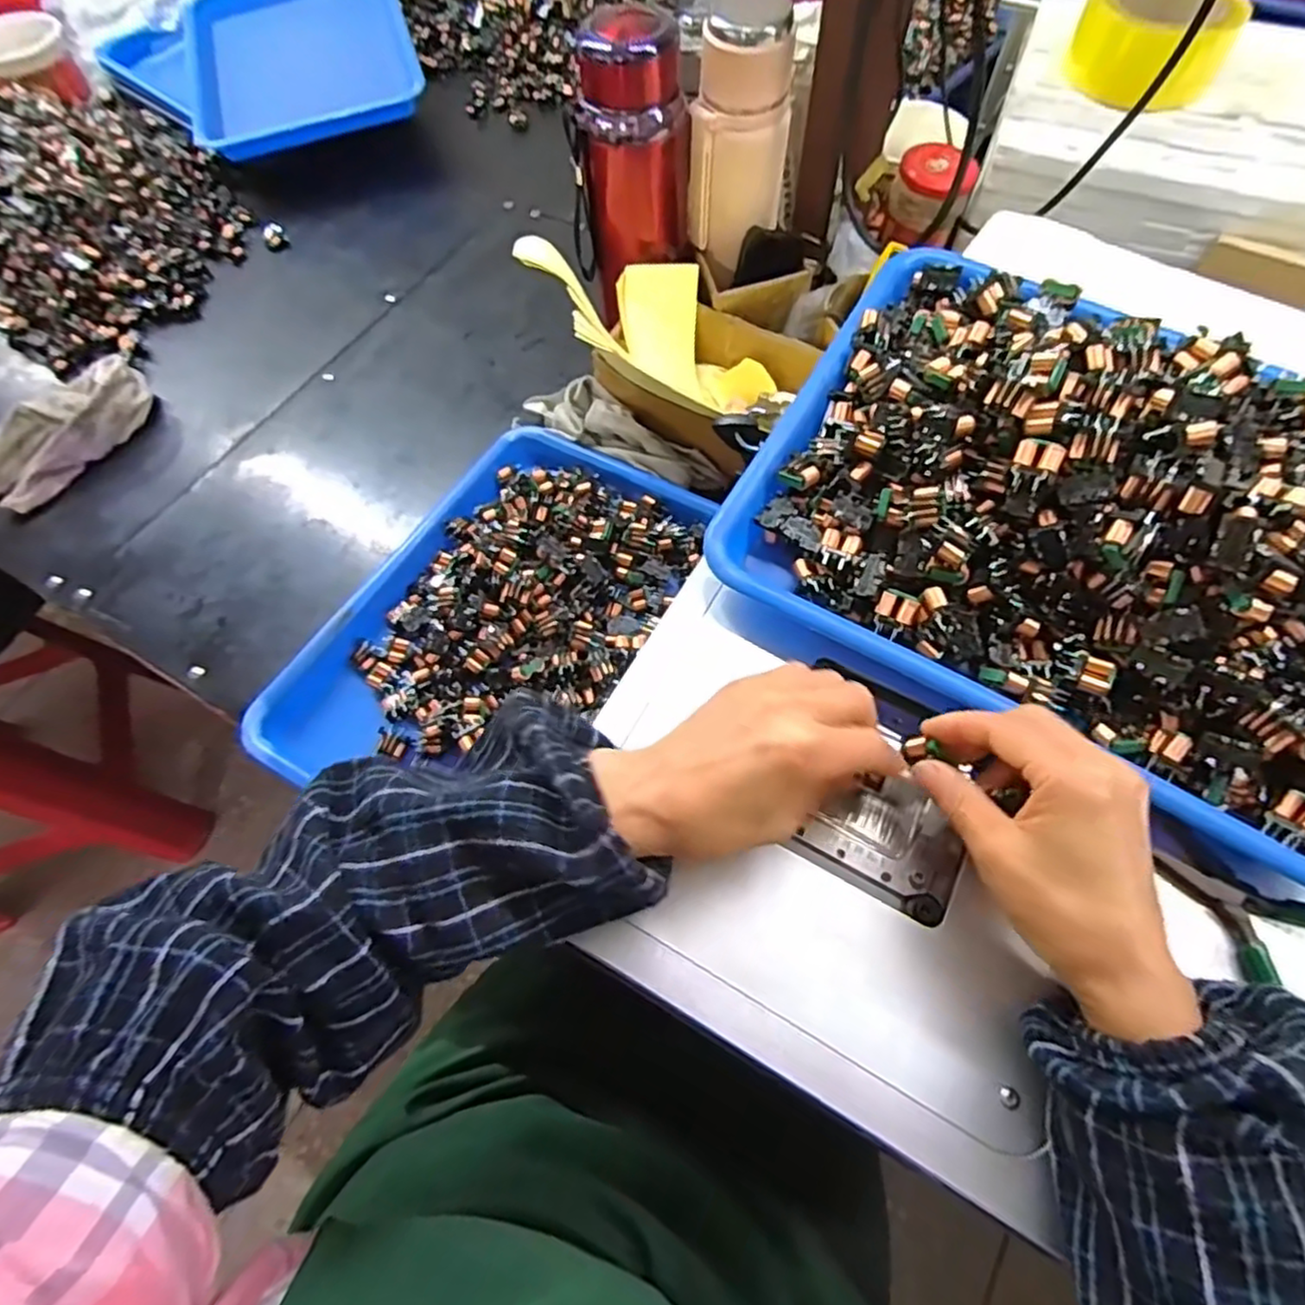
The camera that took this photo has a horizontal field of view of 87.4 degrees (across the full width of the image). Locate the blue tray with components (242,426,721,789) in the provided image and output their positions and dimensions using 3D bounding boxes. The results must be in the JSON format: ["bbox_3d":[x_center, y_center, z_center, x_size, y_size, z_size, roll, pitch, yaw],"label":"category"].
[{"bbox_3d":[-0.106,-0.032,0.494,0.194,0.046,0.324,25,65,15],"label":"blue tray with components"}]

